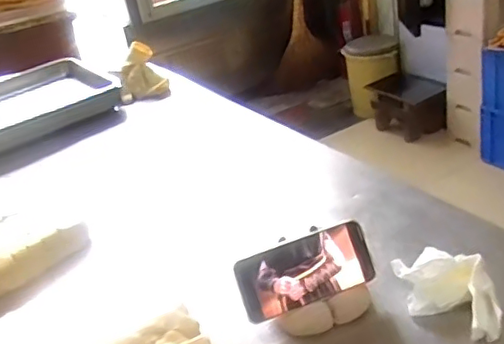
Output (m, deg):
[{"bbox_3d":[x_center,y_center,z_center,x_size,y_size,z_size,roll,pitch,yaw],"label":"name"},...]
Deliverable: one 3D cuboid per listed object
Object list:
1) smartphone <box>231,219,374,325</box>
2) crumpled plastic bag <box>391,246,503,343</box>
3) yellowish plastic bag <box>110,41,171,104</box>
[{"bbox_3d":[0.060,0.109,0.648,0.149,0.071,0.012,-19,-7,-11],"label":"smartphone"},{"bbox_3d":[0.210,0.131,0.626,0.088,0.046,0.115,-10,29,2],"label":"crumpled plastic bag"},{"bbox_3d":[-0.270,-0.240,1.431,0.123,0.111,0.120,-12,29,-3],"label":"yellowish plastic bag"}]

